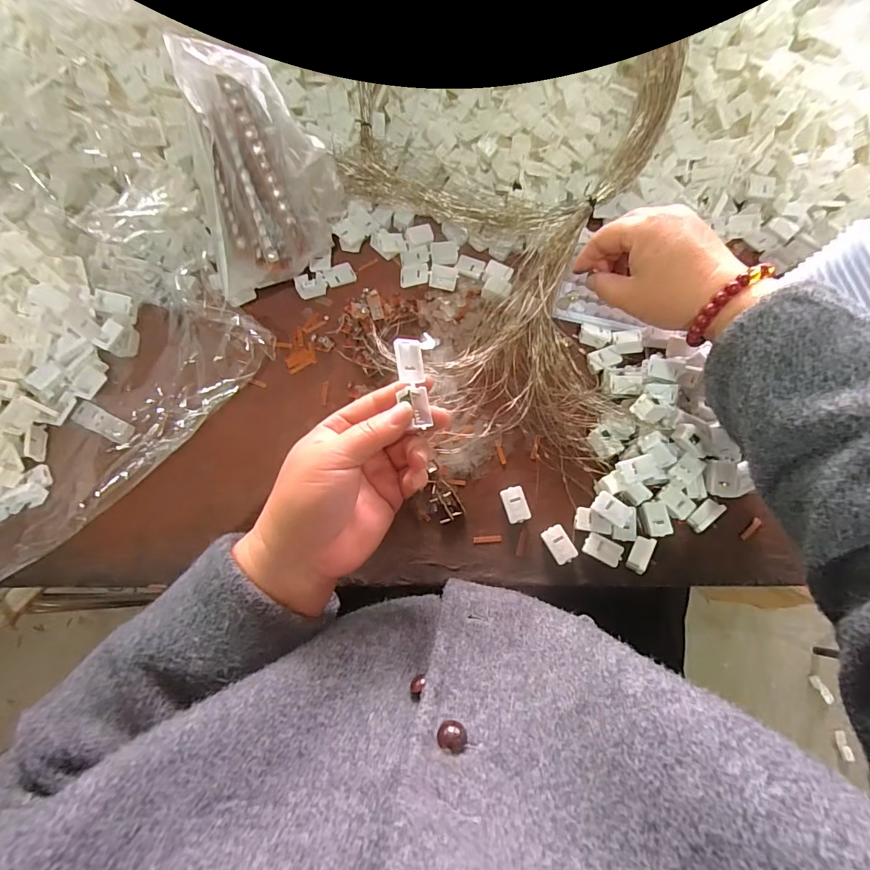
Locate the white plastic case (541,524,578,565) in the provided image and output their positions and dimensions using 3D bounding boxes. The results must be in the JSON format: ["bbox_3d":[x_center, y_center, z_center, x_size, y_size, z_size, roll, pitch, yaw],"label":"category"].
[{"bbox_3d":[0.095,0.085,0.329,0.018,0.012,0.027,-27,75,-8],"label":"white plastic case"}]

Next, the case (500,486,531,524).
[{"bbox_3d":[0.064,0.056,0.338,0.019,0.011,0.027,-15,74,-5],"label":"case"}]

